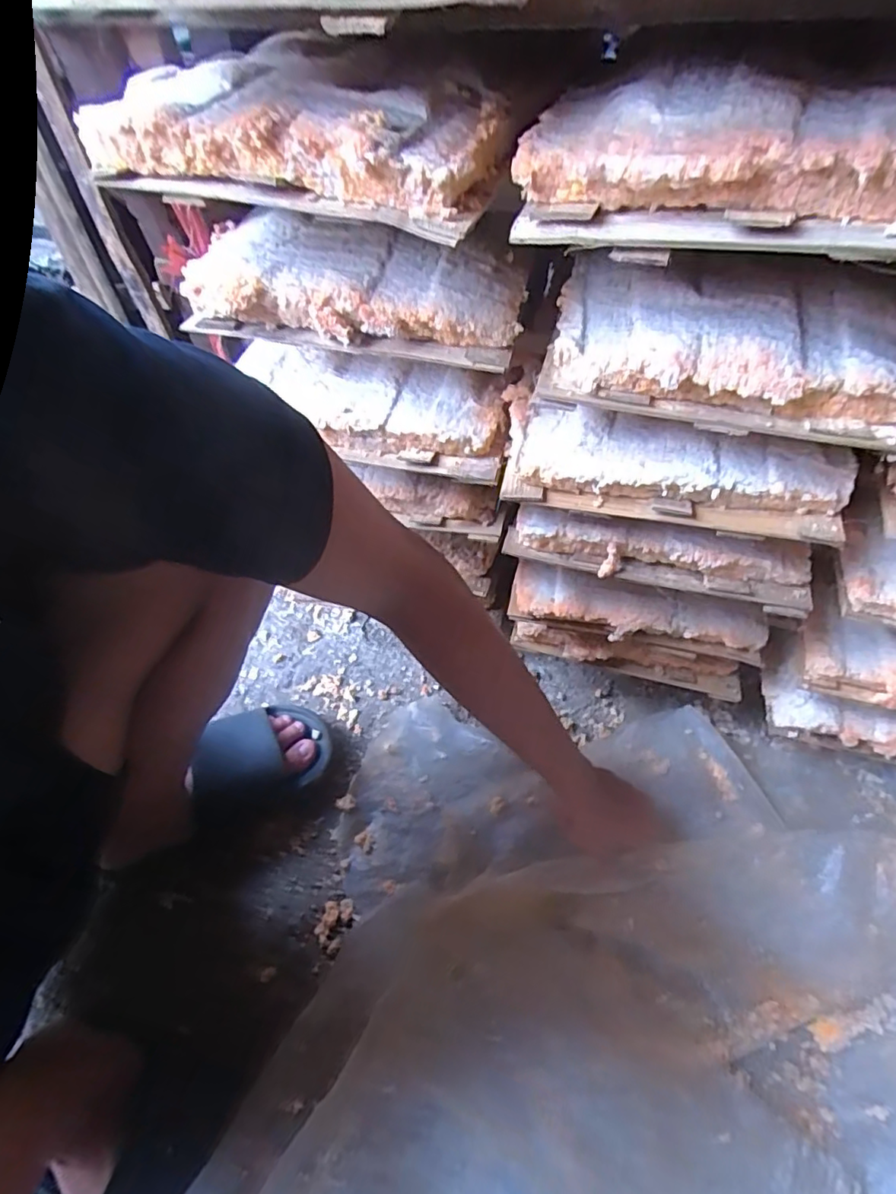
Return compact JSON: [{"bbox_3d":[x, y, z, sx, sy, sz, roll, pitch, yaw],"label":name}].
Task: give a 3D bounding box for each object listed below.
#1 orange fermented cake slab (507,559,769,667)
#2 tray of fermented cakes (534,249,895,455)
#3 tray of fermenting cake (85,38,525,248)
[{"bbox_3d":[0.171,0.012,0.512,0.227,0.034,0.063,11,55,11],"label":"orange fermented cake slab"},{"bbox_3d":[0.174,-0.154,0.338,0.223,0.043,0.114,12,55,12],"label":"tray of fermented cakes"},{"bbox_3d":[-0.085,-0.247,0.300,0.223,0.046,0.092,13,56,13],"label":"tray of fermenting cake"}]

